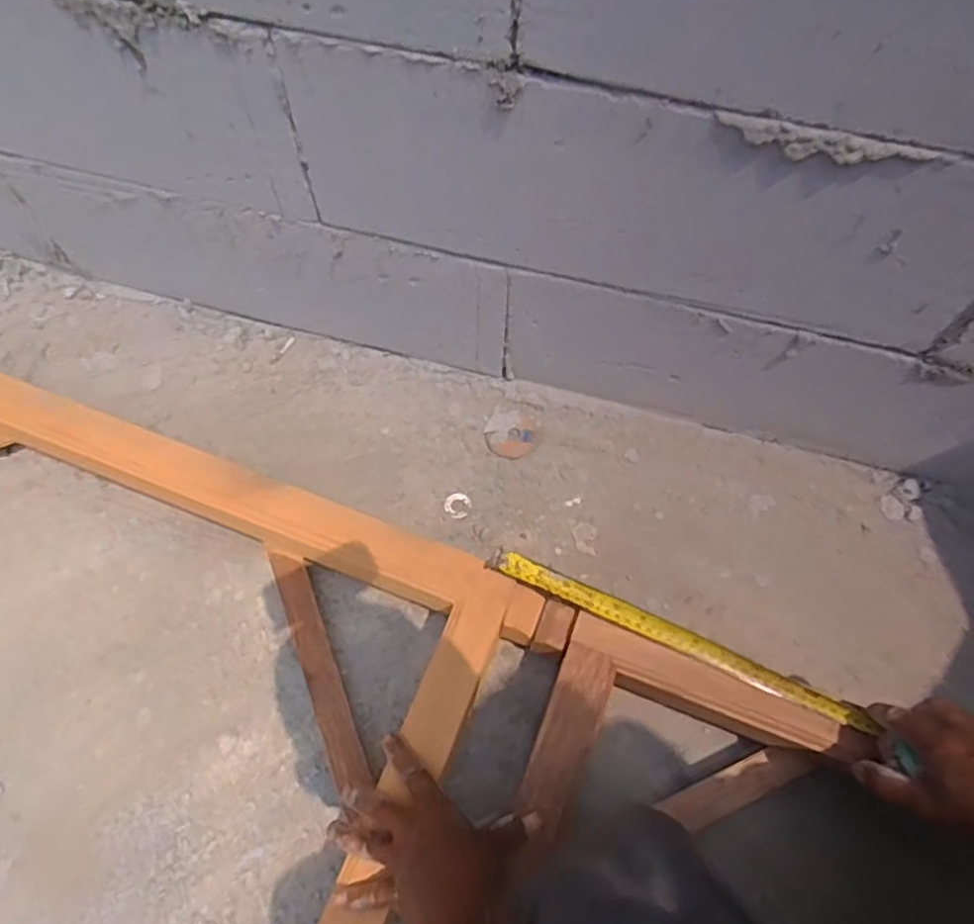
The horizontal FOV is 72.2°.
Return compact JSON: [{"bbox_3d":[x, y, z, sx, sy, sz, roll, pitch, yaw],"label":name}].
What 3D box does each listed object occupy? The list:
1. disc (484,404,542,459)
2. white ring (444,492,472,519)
[{"bbox_3d":[0.033,-0.040,0.820,0.065,0.004,0.071,0,65,0],"label":"disc"},{"bbox_3d":[-0.035,0.051,0.785,0.030,0.004,0.031,0,65,0],"label":"white ring"}]

